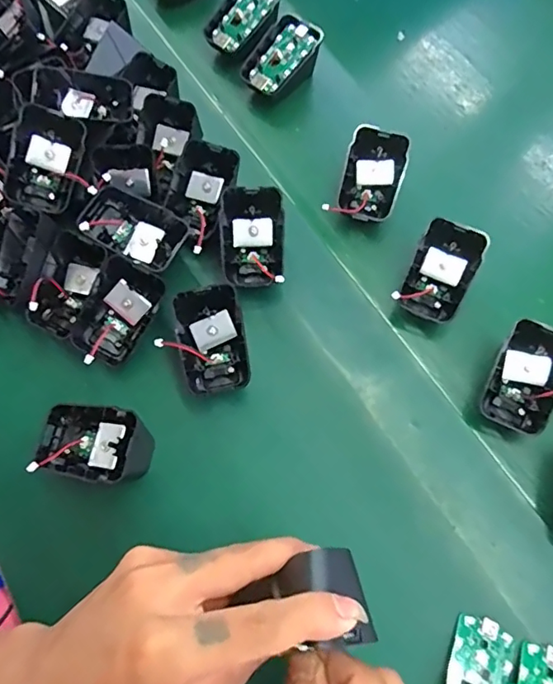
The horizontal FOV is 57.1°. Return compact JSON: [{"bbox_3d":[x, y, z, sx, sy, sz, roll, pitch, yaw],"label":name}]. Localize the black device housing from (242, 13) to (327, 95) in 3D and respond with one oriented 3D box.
[{"bbox_3d":[0.004,-0.238,0.442,0.070,0.045,0.045,-39,70,-15],"label":"black device housing"}]

